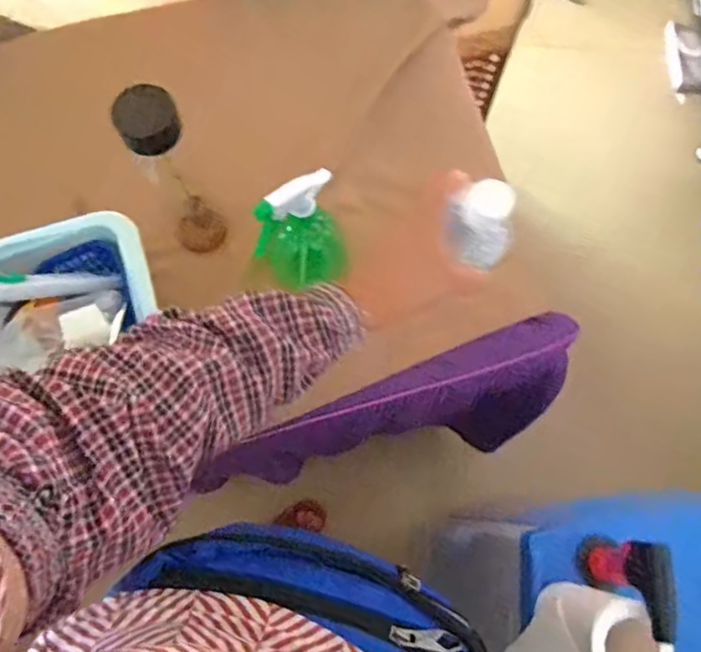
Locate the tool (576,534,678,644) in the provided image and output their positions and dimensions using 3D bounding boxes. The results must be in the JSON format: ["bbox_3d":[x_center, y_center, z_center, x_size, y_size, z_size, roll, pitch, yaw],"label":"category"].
[{"bbox_3d":[0.227,0.211,0.490,0.026,0.128,0.066,1,75,-1],"label":"tool"}]

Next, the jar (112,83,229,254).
[{"bbox_3d":[-0.180,-0.149,0.613,0.058,0.235,0.056,0,75,-1],"label":"jar"}]

